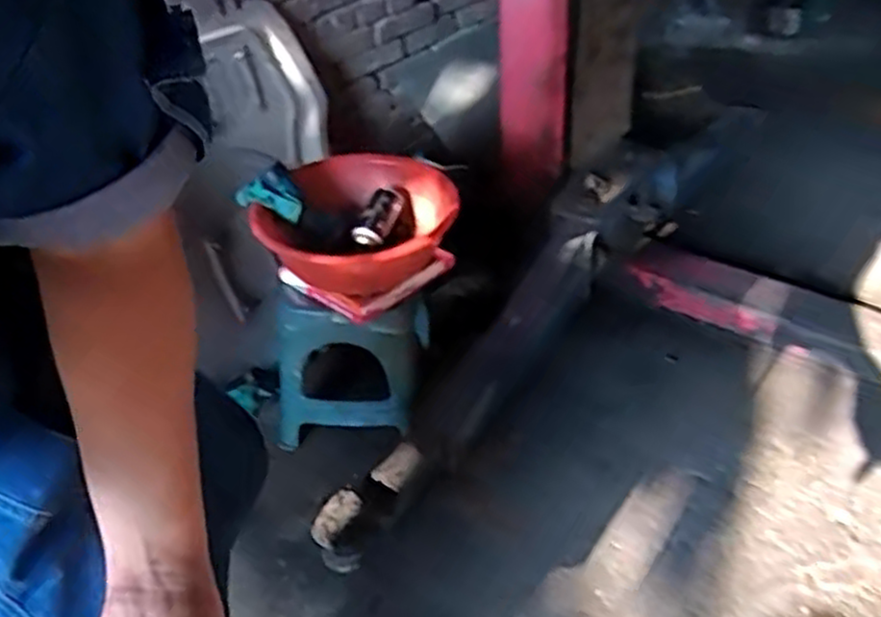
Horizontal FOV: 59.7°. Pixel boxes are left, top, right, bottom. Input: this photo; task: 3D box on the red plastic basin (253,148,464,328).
[{"bbox_3d":[-0.138,-0.144,1.432,0.315,0.170,0.378,3,37,10],"label":"red plastic basin"}]

